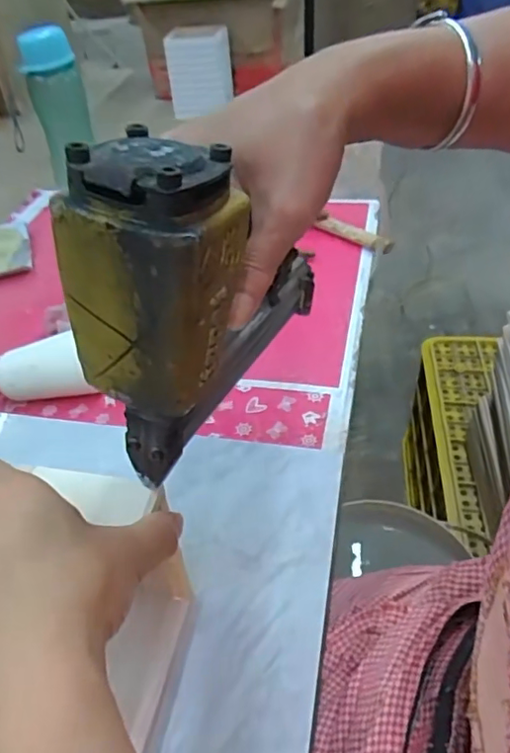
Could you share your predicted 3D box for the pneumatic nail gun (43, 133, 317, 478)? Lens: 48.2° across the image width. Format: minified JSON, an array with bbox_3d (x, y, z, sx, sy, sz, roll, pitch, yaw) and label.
[{"bbox_3d":[-0.002,-0.057,0.294,0.053,0.168,0.199,16,45,21],"label":"pneumatic nail gun"}]

